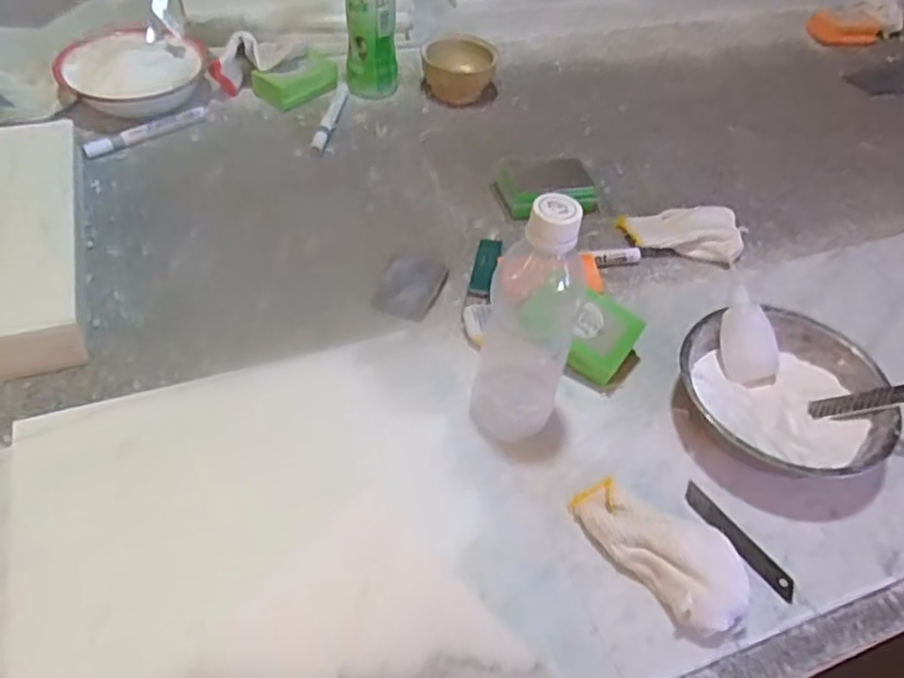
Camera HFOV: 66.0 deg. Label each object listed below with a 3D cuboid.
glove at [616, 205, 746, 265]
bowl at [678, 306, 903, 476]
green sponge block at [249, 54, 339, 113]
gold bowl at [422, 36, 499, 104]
[{"bbox_3d":[0.240,-0.113,0.728,0.126,0.026,0.066,9,48,2],"label":"glove"},{"bbox_3d":[0.262,0.047,0.558,0.158,0.044,0.153,3,48,-4],"label":"bowl"},{"bbox_3d":[-0.192,-0.324,0.864,0.098,0.029,0.063,-27,57,-27],"label":"green sponge block"},{"bbox_3d":[0.010,-0.348,0.890,0.076,0.052,0.079,28,52,18],"label":"gold bowl"}]

